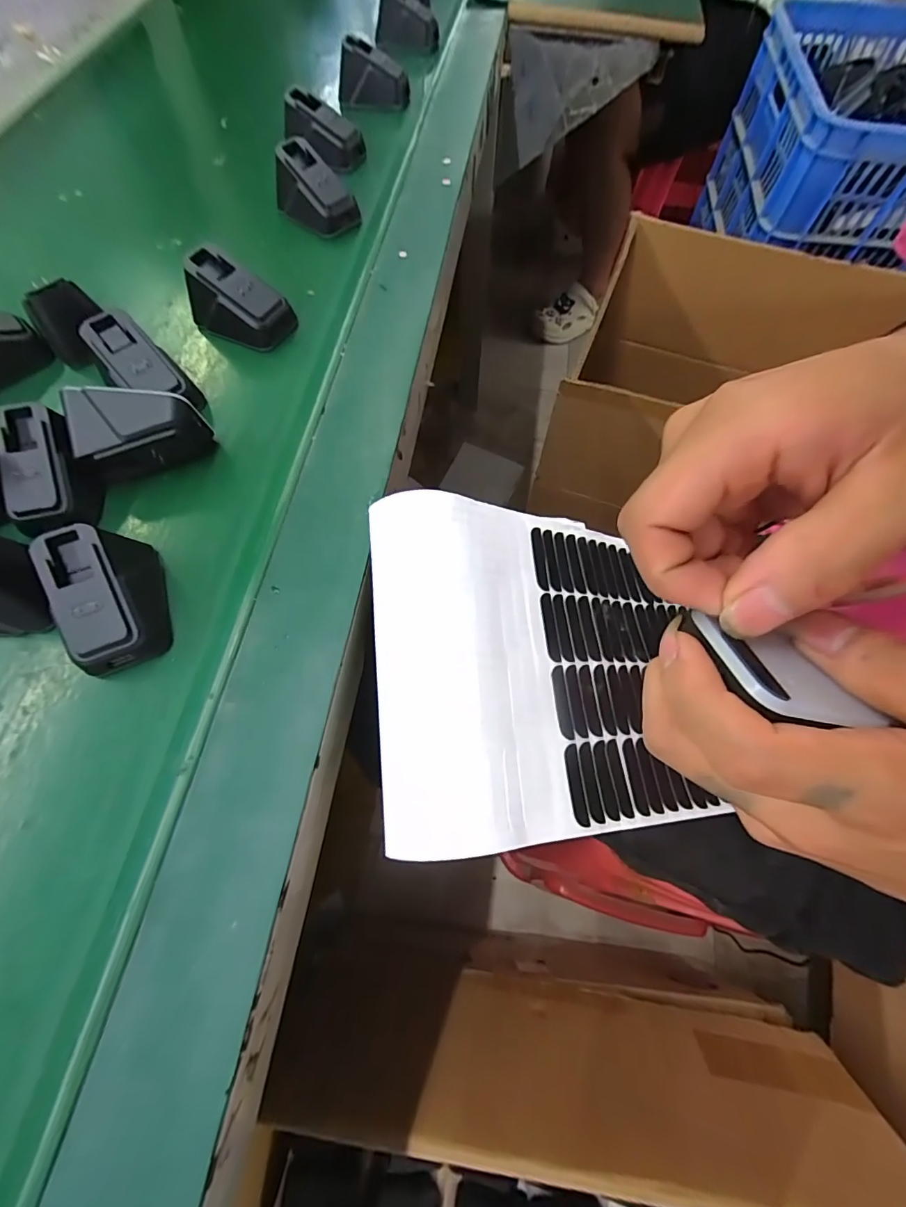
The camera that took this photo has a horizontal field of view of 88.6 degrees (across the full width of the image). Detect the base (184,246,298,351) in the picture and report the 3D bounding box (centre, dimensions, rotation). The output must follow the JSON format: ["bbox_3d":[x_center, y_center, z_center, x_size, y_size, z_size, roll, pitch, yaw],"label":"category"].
[{"bbox_3d":[-0.150,-0.211,0.323,0.066,0.038,0.040,23,69,11],"label":"base"}]

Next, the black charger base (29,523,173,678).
[{"bbox_3d":[-0.171,-0.004,0.228,0.038,0.038,0.066,-24,68,-9],"label":"black charger base"}]

